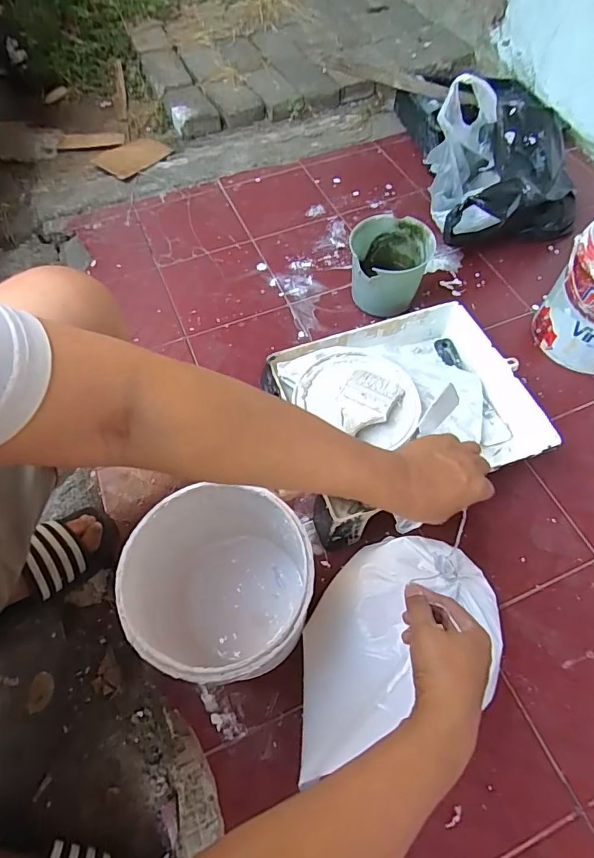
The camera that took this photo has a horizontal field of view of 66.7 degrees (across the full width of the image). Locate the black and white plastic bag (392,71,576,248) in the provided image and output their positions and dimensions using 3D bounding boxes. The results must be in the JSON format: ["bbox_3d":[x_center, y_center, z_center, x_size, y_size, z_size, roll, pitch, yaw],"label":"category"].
[{"bbox_3d":[0.409,-0.506,0.886,0.316,0.200,0.246,-10,60,-5],"label":"black and white plastic bag"}]

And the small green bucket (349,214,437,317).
[{"bbox_3d":[0.165,-0.287,0.813,0.134,0.129,0.130,5,60,4],"label":"small green bucket"}]

